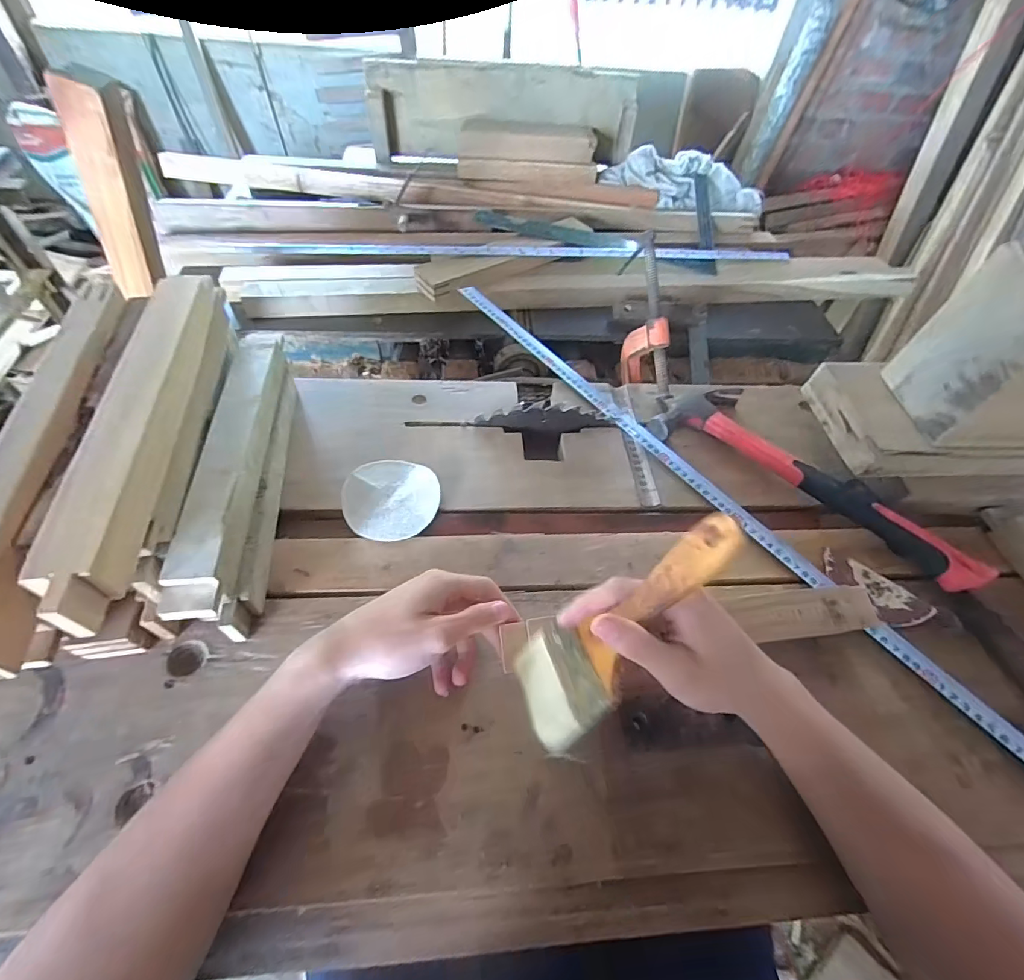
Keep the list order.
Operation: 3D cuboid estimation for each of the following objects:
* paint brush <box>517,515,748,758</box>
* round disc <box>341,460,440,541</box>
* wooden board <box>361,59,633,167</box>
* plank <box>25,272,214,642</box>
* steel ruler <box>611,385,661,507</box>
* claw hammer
[{"bbox_3d":[0.071,0.086,0.302,0.026,0.184,0.070,11,35,-55],"label":"paint brush"},{"bbox_3d":[-0.118,0.008,0.462,0.089,0.015,0.084,3,53,-4],"label":"round disc"},{"bbox_3d":[-0.017,-0.806,1.004,0.560,0.168,0.046,-2,39,-2],"label":"wooden board"},{"bbox_3d":[-0.271,-0.056,0.344,0.033,0.044,0.315,-6,55,-9],"label":"plank"},{"bbox_3d":[0.142,-0.060,0.550,0.024,0.007,0.189,-2,55,-2],"label":"steel ruler"},{"bbox_3d":[0.314,-0.017,0.501,0.127,0.040,0.332,-37,64,-28],"label":"claw hammer"}]

